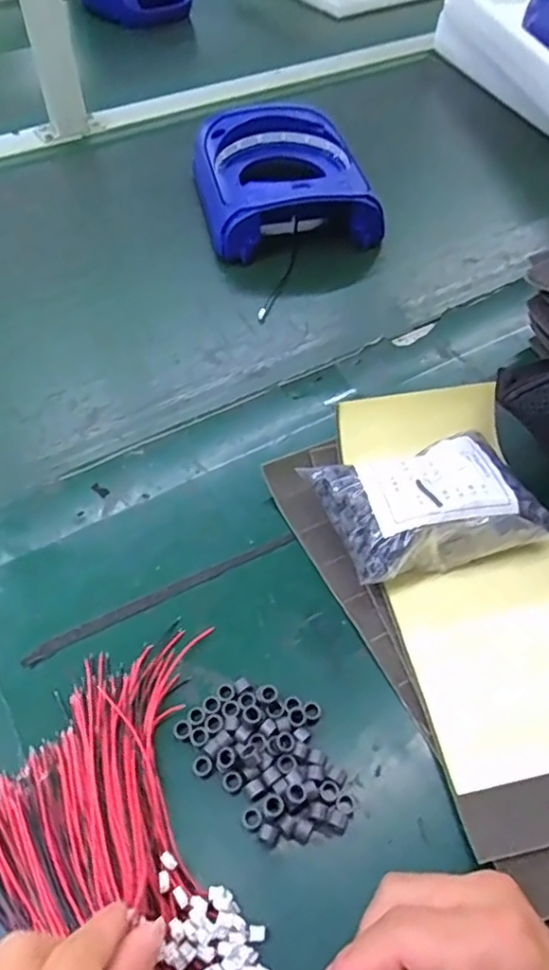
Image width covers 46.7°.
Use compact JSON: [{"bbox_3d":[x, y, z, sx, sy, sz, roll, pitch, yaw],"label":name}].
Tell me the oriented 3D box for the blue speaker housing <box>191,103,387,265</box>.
[{"bbox_3d":[0.007,-0.323,0.688,0.168,0.080,0.196,-9,54,-9],"label":"blue speaker housing"}]

